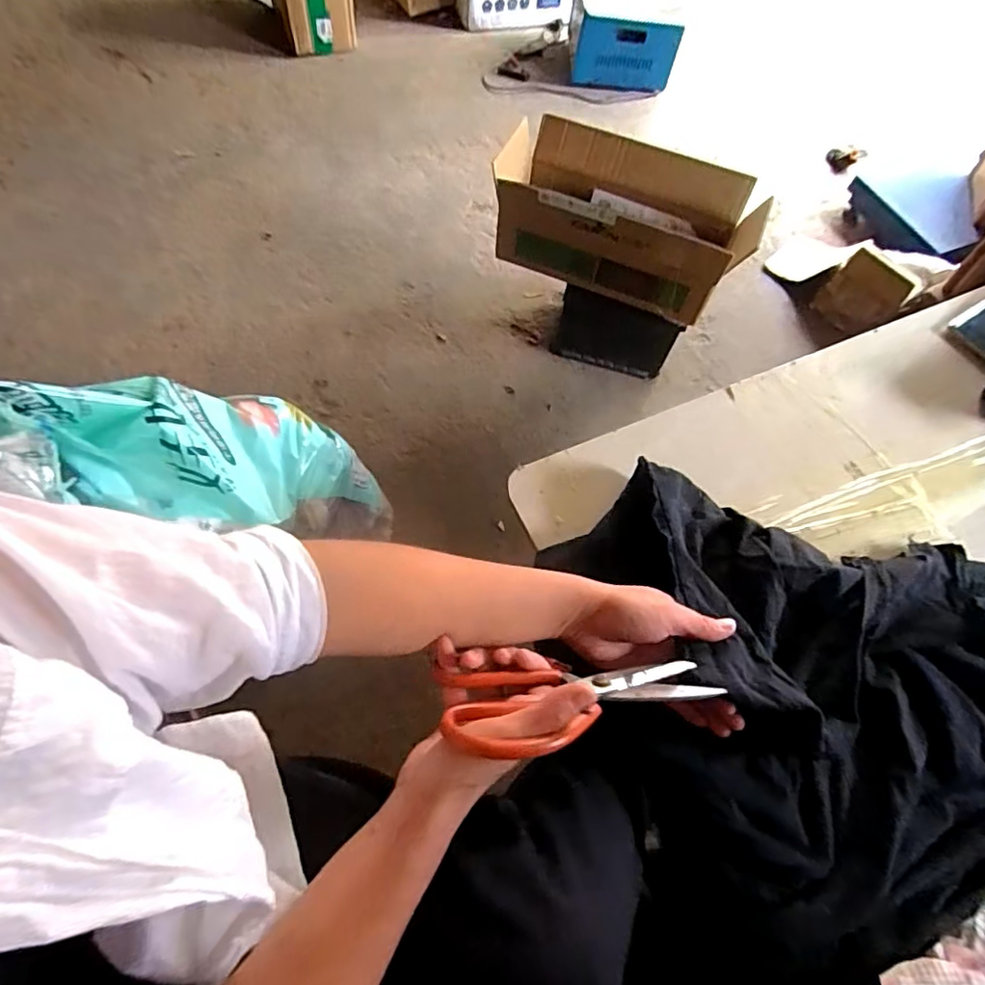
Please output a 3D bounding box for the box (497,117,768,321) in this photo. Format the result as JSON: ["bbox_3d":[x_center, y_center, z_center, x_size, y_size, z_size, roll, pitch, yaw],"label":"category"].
[{"bbox_3d":[0.219,-0.462,0.973,0.417,0.158,0.193,21,64,6],"label":"box"}]

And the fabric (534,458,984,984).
[{"bbox_3d":[0.283,0.145,0.452,0.405,0.068,0.375,-12,71,-5],"label":"fabric"}]

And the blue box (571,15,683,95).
[{"bbox_3d":[0.334,-1.100,1.441,0.248,0.159,0.055,3,64,-3],"label":"blue box"}]

